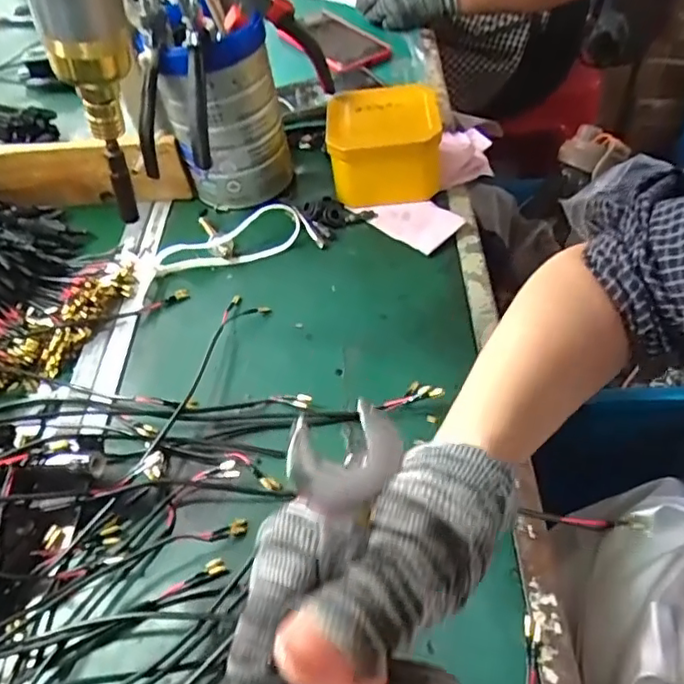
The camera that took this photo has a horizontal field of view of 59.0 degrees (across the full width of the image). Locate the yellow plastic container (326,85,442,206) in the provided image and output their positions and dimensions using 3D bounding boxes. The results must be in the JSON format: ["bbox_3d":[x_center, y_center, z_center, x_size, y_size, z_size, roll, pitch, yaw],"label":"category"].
[{"bbox_3d":[0.038,-0.182,0.559,0.099,0.070,0.102,0,52,4],"label":"yellow plastic container"}]

